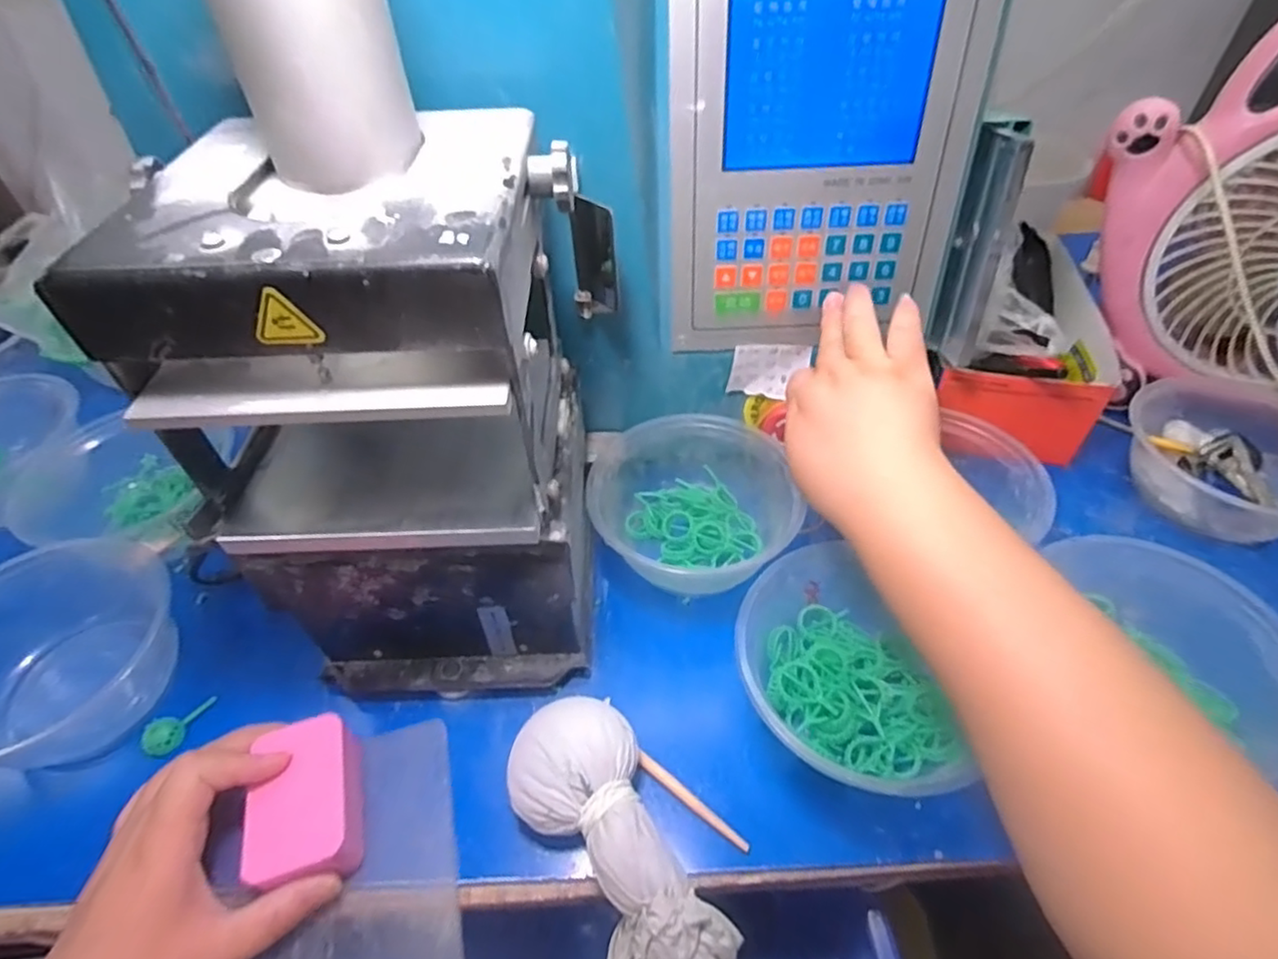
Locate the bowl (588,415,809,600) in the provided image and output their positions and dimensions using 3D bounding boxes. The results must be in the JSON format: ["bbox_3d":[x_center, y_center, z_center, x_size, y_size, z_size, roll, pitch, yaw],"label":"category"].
[{"bbox_3d":[0.041,0.012,0.441,0.133,0.051,0.116,8,48,9],"label":"bowl"}]

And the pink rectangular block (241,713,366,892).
[{"bbox_3d":[-0.162,0.159,0.319,0.049,0.029,0.071,-15,48,-12],"label":"pink rectangular block"}]

